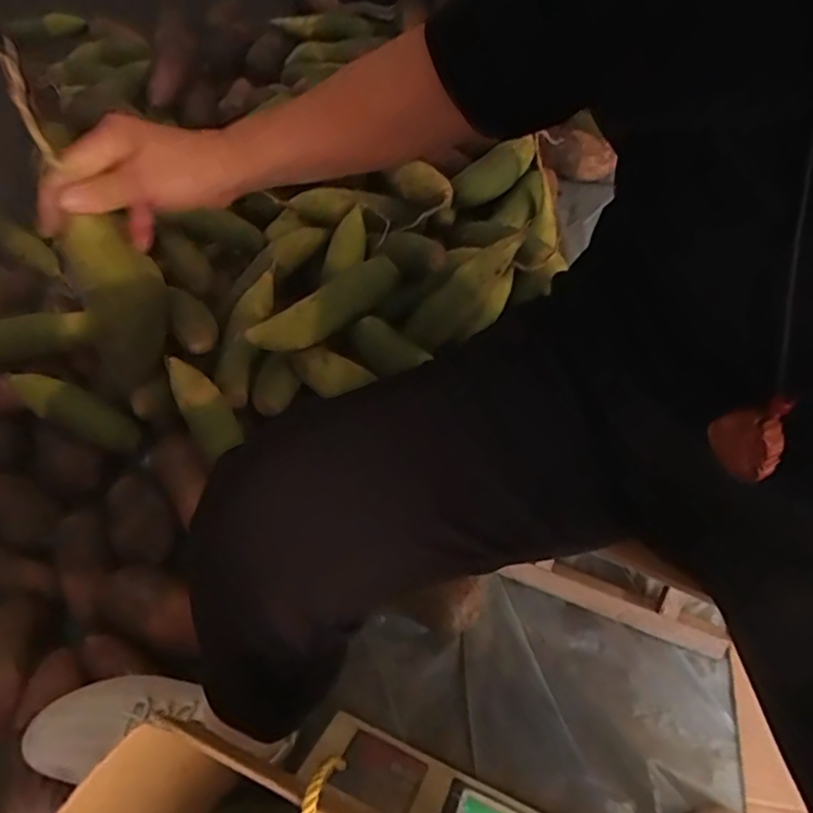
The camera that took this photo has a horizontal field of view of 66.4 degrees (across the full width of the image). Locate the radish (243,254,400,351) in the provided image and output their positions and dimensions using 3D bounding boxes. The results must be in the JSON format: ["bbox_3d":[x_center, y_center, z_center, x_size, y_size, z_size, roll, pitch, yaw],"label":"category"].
[{"bbox_3d":[-0.099,-0.122,0.771,0.199,0.048,0.047,-34,63,-17],"label":"radish"}]

